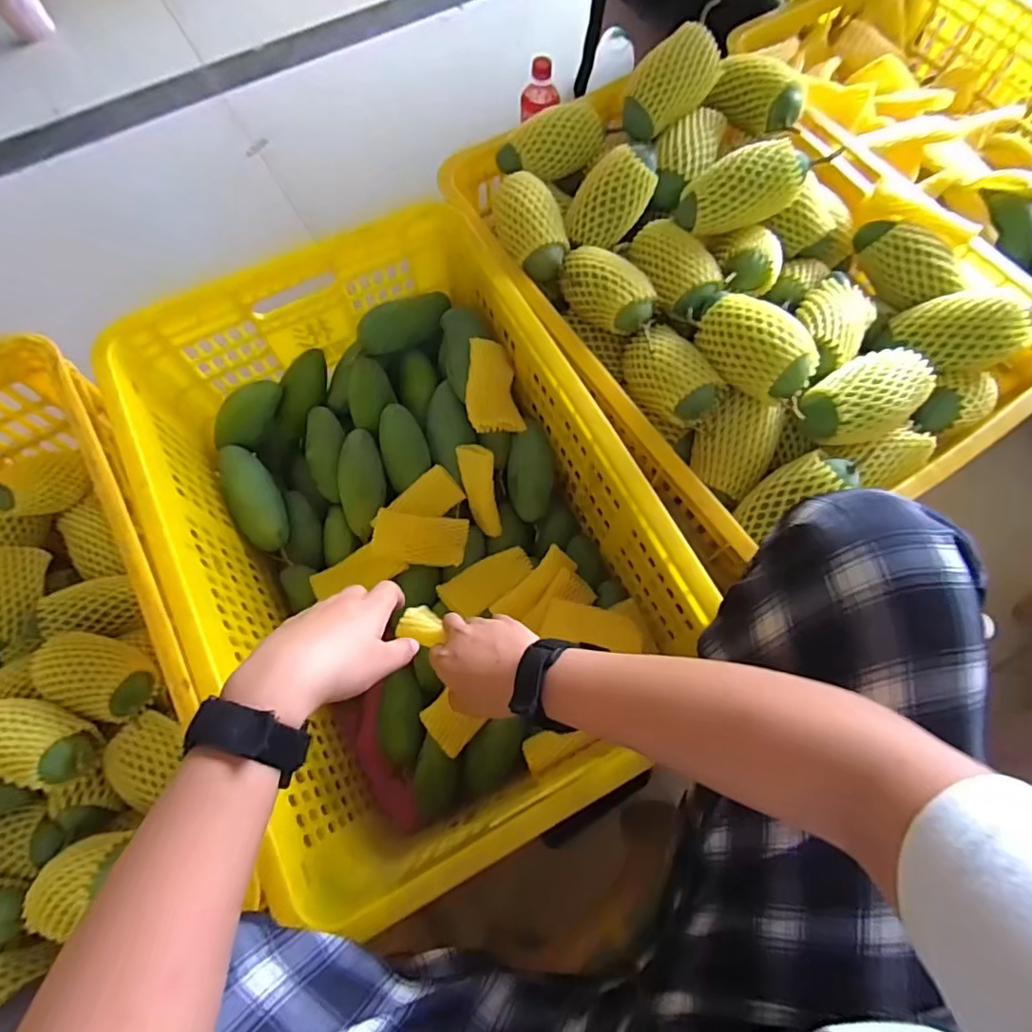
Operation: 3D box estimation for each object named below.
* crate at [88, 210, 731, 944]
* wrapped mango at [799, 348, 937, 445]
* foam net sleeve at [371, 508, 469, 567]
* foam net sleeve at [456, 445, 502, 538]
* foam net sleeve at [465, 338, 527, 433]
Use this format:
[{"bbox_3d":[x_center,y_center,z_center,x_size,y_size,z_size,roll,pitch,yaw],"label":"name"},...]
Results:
[{"bbox_3d":[-0.103,0.022,0.620,0.397,0.265,0.583,-26,72,-9],"label":"crate"},{"bbox_3d":[0.322,-0.105,0.521,0.116,0.064,0.069,-26,72,-9],"label":"wrapped mango"},{"bbox_3d":[-0.111,0.027,0.656,0.107,0.013,0.063,9,64,-18],"label":"foam net sleeve"},{"bbox_3d":[-0.040,-0.029,0.668,0.038,0.033,0.111,-13,111,-4],"label":"foam net sleeve"},{"bbox_3d":[-0.029,-0.146,0.638,0.060,0.018,0.105,-16,101,-24],"label":"foam net sleeve"}]

